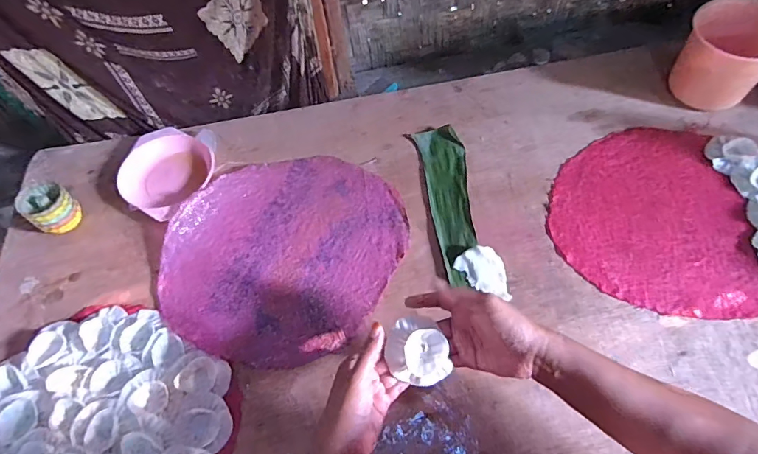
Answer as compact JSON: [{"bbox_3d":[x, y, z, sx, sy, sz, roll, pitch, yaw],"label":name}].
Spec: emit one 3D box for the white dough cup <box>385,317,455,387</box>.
[{"bbox_3d":[0.040,0.133,0.465,0.059,0.029,0.071,-26,61,-11],"label":"white dough cup"}]

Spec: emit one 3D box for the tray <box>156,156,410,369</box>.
[{"bbox_3d":[-0.139,0.026,0.633,0.318,0.025,0.335,-1,59,2],"label":"tray"}]

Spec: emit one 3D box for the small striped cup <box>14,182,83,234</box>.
[{"bbox_3d":[-0.494,-0.026,0.657,0.067,0.065,0.063,30,65,19],"label":"small striped cup"}]

